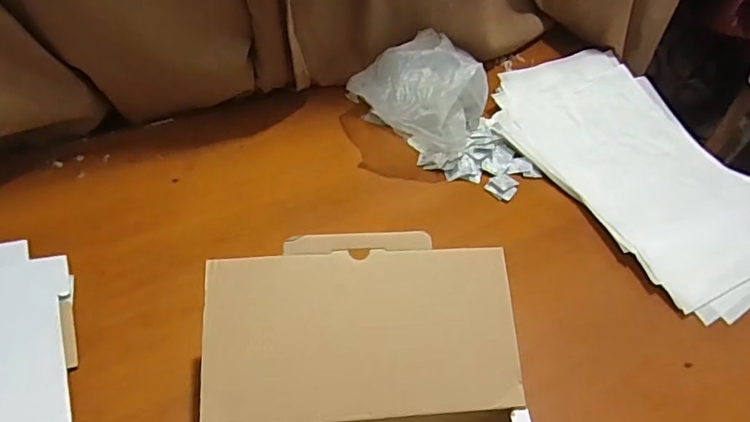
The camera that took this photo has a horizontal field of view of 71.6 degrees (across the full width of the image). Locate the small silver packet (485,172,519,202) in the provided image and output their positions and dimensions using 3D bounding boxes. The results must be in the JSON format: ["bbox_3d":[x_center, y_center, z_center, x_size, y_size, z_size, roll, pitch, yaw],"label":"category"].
[{"bbox_3d":[0.183,-0.035,0.749,0.041,0.006,0.044,32,55,24],"label":"small silver packet"}]

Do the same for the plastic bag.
[{"bbox_3d":[0.063,-0.164,0.759,0.175,0.139,0.167,34,56,26],"label":"plastic bag"}]

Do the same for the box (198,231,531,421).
[{"bbox_3d":[-0.008,0.181,0.468,0.270,0.146,0.275,-3,57,-5],"label":"box"}]

